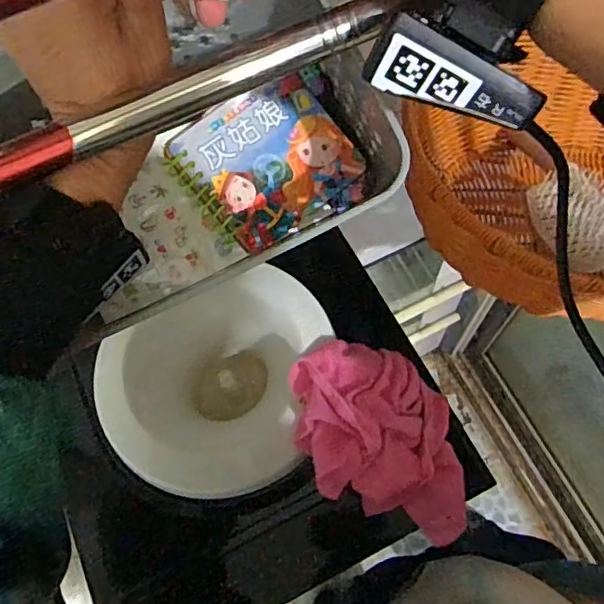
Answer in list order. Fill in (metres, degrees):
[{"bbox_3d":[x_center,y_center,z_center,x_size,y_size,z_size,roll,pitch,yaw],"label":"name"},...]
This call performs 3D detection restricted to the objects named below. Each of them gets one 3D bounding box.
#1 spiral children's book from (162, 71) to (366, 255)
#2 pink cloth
[{"bbox_3d":[-0.022,-0.091,0.372,0.111,0.014,0.096,-27,89,-10],"label":"spiral children's book"},{"bbox_3d":[0.055,0.095,0.397,0.113,0.082,0.135,-7,64,1],"label":"pink cloth"}]

